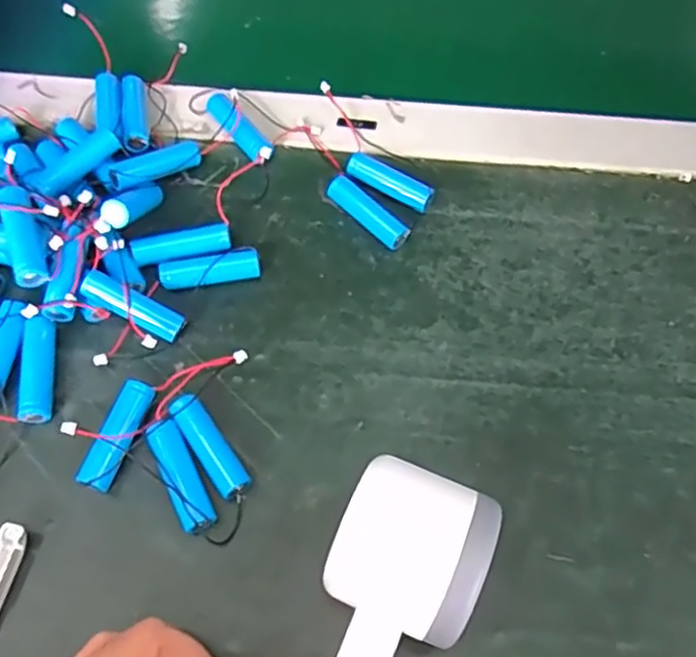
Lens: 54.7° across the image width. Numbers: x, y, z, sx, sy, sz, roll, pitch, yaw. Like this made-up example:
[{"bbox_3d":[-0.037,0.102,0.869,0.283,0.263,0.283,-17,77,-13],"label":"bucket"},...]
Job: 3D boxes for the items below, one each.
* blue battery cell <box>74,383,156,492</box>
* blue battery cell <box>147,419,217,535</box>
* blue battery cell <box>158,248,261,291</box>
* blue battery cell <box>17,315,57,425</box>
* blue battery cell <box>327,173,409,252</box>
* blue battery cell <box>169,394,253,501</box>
[{"bbox_3d":[-0.103,0.049,0.306,0.015,0.015,0.051,19,64,7],"label":"blue battery cell"},{"bbox_3d":[-0.074,0.065,0.299,0.014,0.014,0.050,-24,67,-13],"label":"blue battery cell"},{"bbox_3d":[-0.070,-0.029,0.345,0.050,0.014,0.013,-10,64,-7],"label":"blue battery cell"},{"bbox_3d":[-0.146,0.020,0.318,0.014,0.014,0.049,-8,64,-6],"label":"blue battery cell"},{"bbox_3d":[0.010,-0.062,0.366,0.050,0.013,0.015,41,69,17],"label":"blue battery cell"},{"bbox_3d":[-0.063,0.053,0.307,0.016,0.012,0.051,-34,69,-17],"label":"blue battery cell"}]

